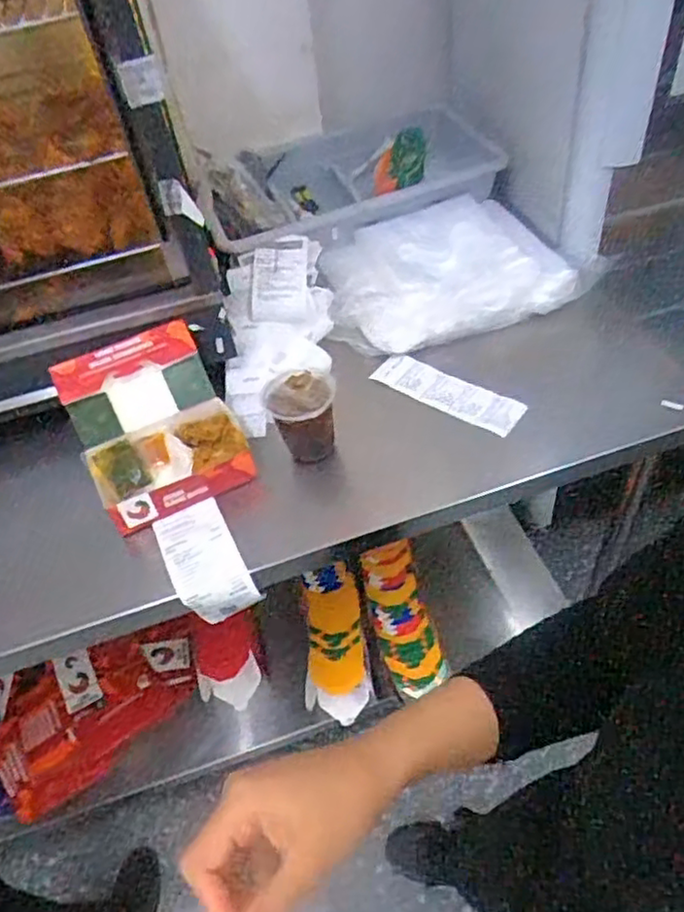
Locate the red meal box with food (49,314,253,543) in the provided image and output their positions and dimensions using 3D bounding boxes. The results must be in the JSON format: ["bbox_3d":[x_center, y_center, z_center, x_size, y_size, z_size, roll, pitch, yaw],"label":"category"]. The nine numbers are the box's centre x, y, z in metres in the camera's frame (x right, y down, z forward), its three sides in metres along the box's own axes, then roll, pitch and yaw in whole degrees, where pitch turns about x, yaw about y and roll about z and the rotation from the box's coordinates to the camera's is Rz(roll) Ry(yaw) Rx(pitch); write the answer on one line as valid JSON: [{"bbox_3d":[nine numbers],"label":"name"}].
[{"bbox_3d":[-0.227,-0.041,0.819,0.182,0.119,0.191,-24,51,-12],"label":"red meal box with food"}]

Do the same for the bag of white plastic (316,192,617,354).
[{"bbox_3d":[0.165,-0.288,1.015,0.387,0.088,0.262,-15,49,-5],"label":"bag of white plastic"}]

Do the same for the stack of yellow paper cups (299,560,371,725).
[{"bbox_3d":[-0.016,0.351,1.270,0.112,0.164,0.232,-6,45,0],"label":"stack of yellow paper cups"}]

